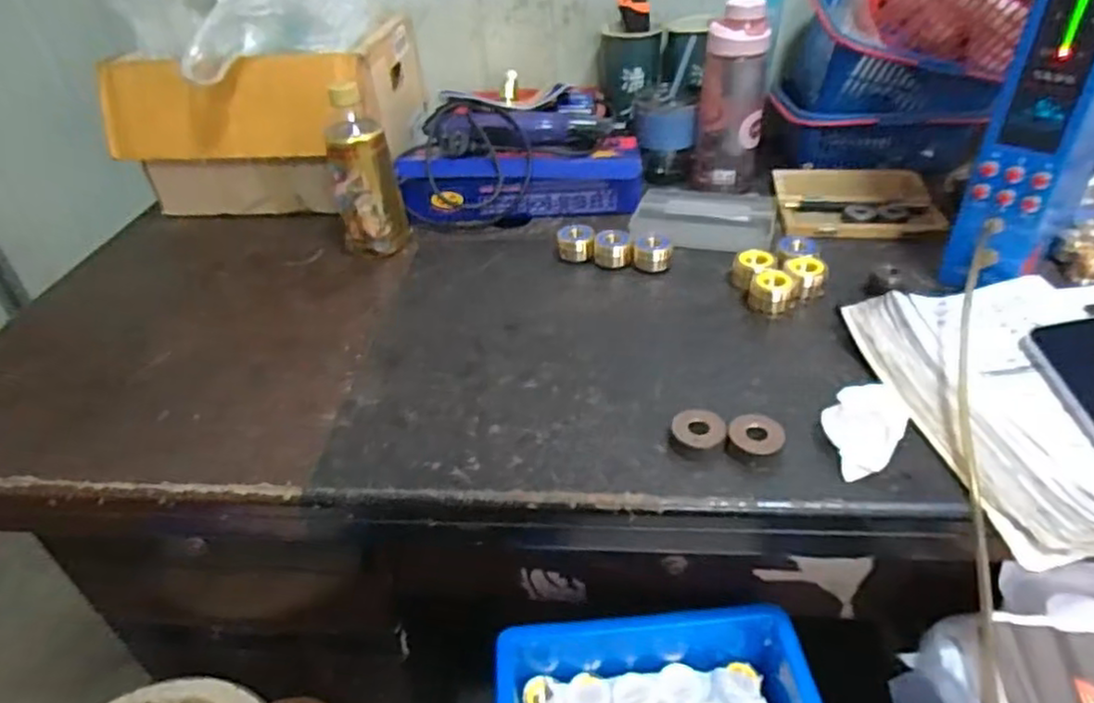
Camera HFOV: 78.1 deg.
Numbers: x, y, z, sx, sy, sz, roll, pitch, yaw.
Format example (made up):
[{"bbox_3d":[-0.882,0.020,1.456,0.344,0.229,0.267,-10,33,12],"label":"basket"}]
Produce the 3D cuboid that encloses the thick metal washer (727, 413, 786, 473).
[{"bbox_3d":[0.155,0.067,0.499,0.039,0.020,0.038,-3,37,2],"label":"thick metal washer"}]

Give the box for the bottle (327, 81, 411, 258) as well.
[{"bbox_3d":[-0.202,-0.192,0.742,0.072,0.177,0.060,-14,38,-12],"label":"bottle"}]

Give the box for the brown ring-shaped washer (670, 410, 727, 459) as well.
[{"bbox_3d":[0.115,0.062,0.513,0.041,0.018,0.035,4,38,11],"label":"brown ring-shaped washer"}]

